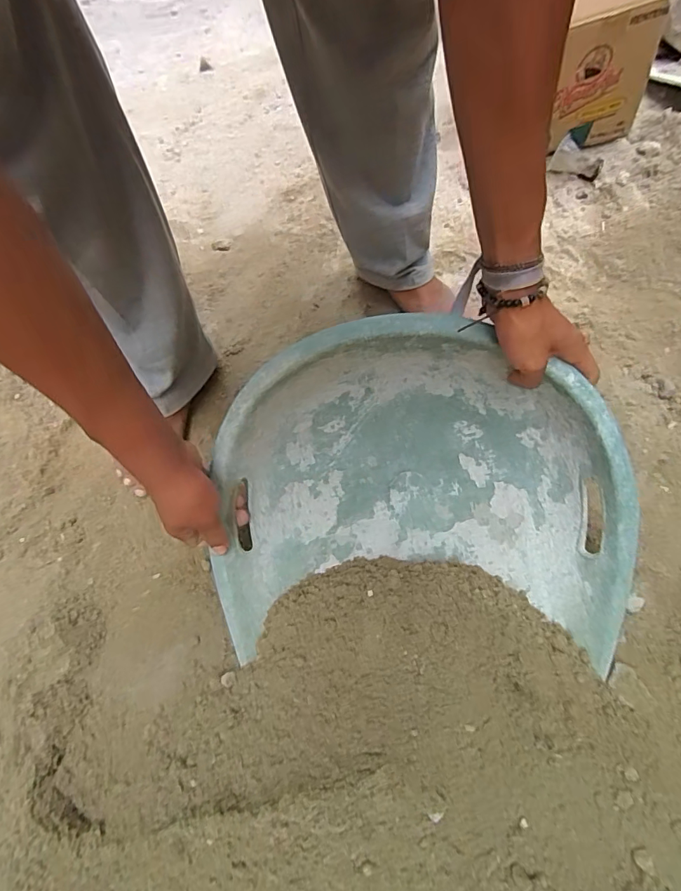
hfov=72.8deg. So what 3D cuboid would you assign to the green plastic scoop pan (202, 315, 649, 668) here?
[{"bbox_3d":[0.080,0.063,0.532,0.426,0.160,0.380,1,94,3],"label":"green plastic scoop pan"}]

